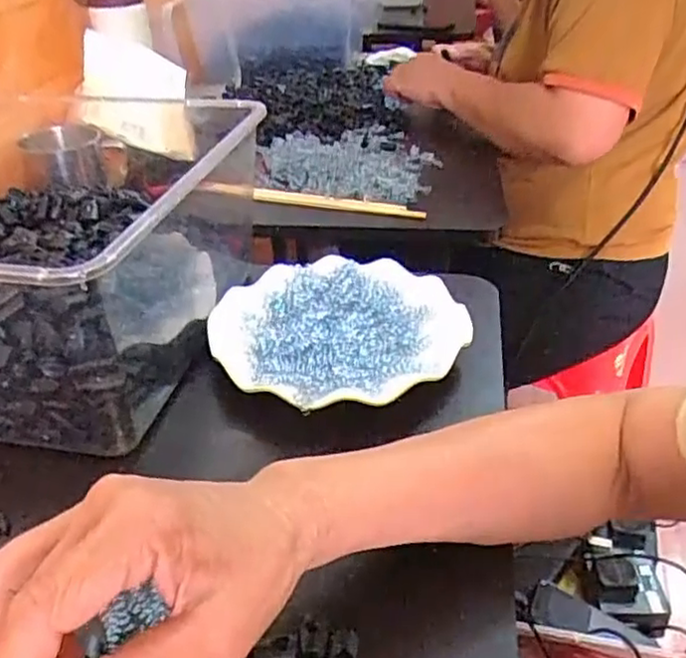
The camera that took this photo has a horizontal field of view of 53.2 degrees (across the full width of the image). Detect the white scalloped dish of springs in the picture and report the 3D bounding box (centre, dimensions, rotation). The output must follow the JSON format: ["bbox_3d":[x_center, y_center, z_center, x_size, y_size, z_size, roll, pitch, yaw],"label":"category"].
[{"bbox_3d":[-0.001,0.000,0.508,0.182,0.031,0.171,-1,34,1],"label":"white scalloped dish of springs"}]

